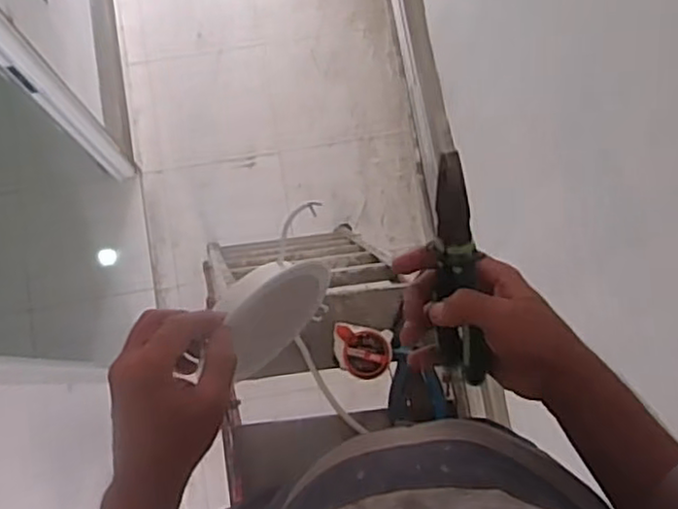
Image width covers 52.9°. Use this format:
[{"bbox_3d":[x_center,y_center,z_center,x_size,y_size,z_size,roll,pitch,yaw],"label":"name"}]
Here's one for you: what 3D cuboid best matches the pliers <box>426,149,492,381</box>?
[{"bbox_3d":[0.086,0.015,0.489,0.027,0.034,0.175,-10,114,-3],"label":"pliers"}]

